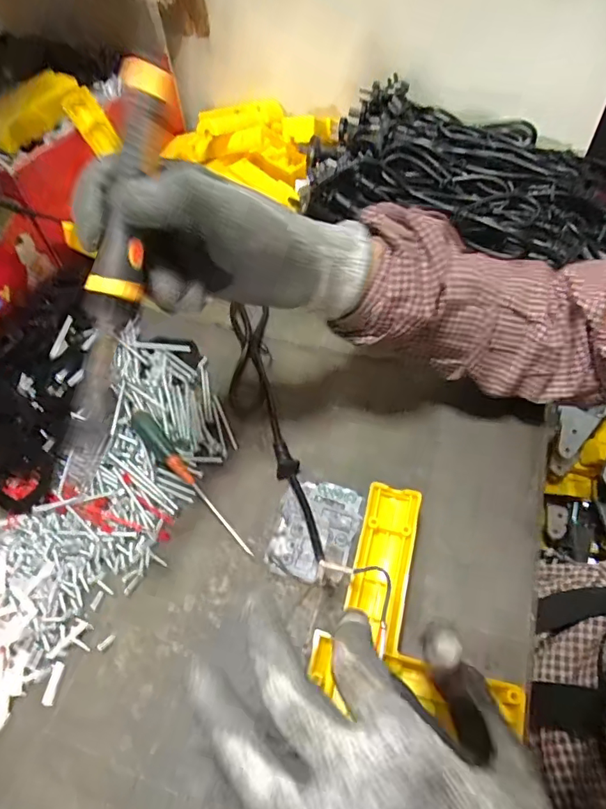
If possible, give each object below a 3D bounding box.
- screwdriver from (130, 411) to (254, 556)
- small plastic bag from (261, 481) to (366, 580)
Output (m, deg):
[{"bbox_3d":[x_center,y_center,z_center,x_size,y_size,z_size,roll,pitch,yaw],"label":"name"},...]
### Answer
[{"bbox_3d":[-0.086,0.058,0.373,0.019,0.019,0.145,-37,67,-22],"label":"screwdriver"},{"bbox_3d":[0.009,0.090,0.355,0.058,0.004,0.071,9,55,10],"label":"small plastic bag"}]

